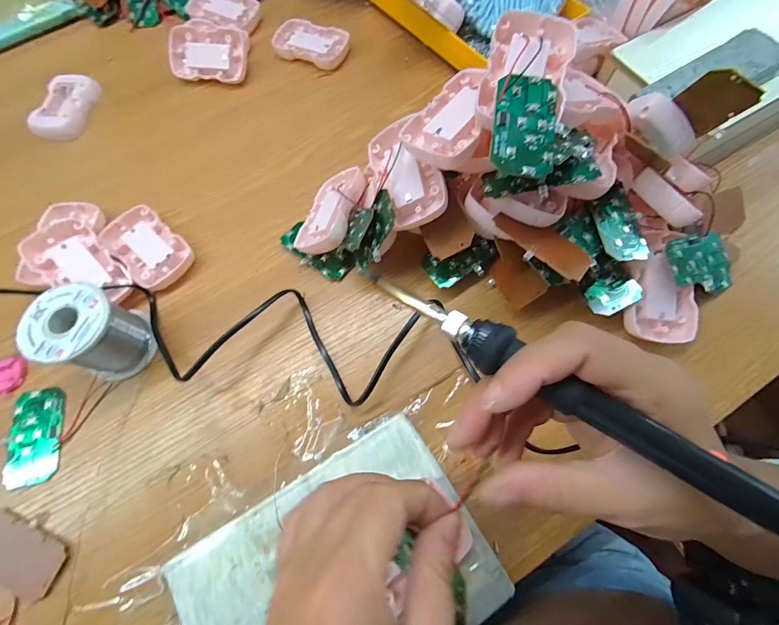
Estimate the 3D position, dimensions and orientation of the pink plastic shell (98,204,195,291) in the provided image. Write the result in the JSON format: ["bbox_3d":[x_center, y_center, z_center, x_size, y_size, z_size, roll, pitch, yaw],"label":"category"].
[{"bbox_3d":[-0.229,-0.063,0.342,0.090,0.013,0.054,43,76,15],"label":"pink plastic shell"}]

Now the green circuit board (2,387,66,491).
[{"bbox_3d":[-0.284,0.099,0.291,0.038,0.006,0.074,-13,70,-3],"label":"green circuit board"}]

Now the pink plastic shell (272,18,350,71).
[{"bbox_3d":[-0.096,-0.327,0.441,0.090,0.014,0.055,23,72,9],"label":"pink plastic shell"}]

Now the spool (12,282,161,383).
[{"bbox_3d":[-0.234,0.017,0.289,0.059,0.062,0.060,17,71,8],"label":"spool"}]

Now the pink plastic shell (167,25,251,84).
[{"bbox_3d":[-0.211,-0.304,0.431,0.094,0.019,0.056,6,101,3],"label":"pink plastic shell"}]

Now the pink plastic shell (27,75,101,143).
[{"bbox_3d":[-0.372,-0.238,0.415,0.044,0.019,0.081,9,70,5],"label":"pink plastic shell"}]

